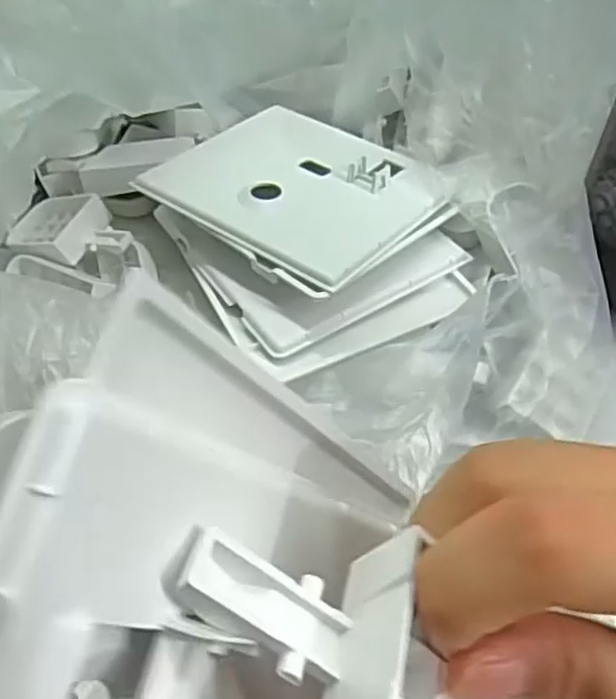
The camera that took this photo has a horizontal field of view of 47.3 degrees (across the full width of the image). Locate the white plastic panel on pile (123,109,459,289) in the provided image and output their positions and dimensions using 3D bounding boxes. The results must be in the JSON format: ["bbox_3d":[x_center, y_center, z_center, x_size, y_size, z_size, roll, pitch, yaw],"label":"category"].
[{"bbox_3d":[-0.003,-0.100,0.422,0.148,0.010,0.125,34,54,26],"label":"white plastic panel on pile"}]

